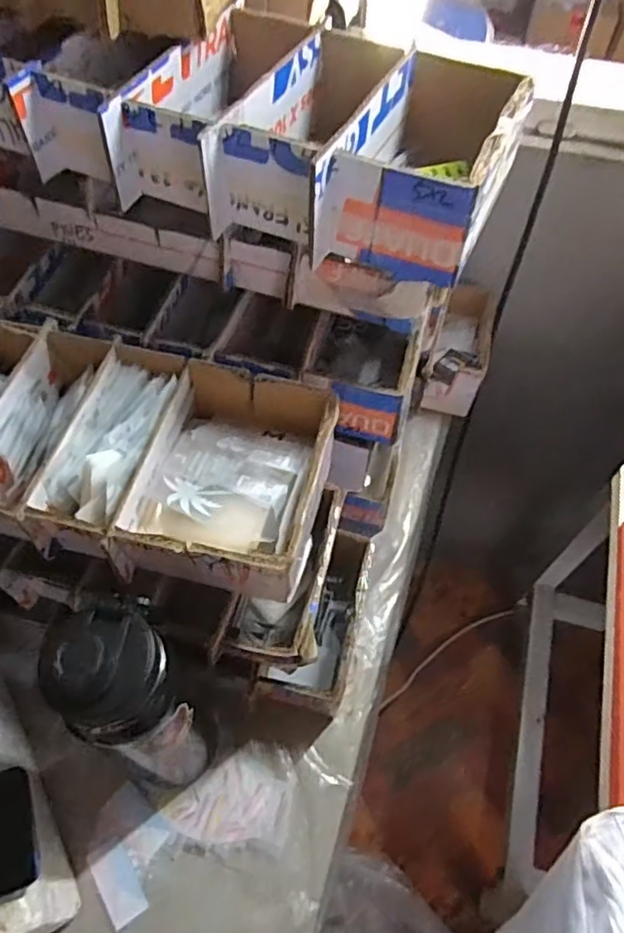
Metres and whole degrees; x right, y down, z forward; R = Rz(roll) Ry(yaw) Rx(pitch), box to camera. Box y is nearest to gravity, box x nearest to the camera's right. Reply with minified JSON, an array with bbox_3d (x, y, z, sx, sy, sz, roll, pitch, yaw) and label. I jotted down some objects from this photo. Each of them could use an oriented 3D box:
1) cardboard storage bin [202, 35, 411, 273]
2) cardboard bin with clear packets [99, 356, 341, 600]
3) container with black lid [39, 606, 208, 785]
[{"bbox_3d":[0.012,-0.244,0.449,0.094,0.071,0.198,23,60,13],"label":"cardboard storage bin"},{"bbox_3d":[-0.059,0.011,0.480,0.133,0.072,0.169,12,59,6],"label":"cardboard bin with clear packets"},{"bbox_3d":[-0.120,0.181,0.444,0.073,0.278,0.078,-40,67,-22],"label":"container with black lid"}]

